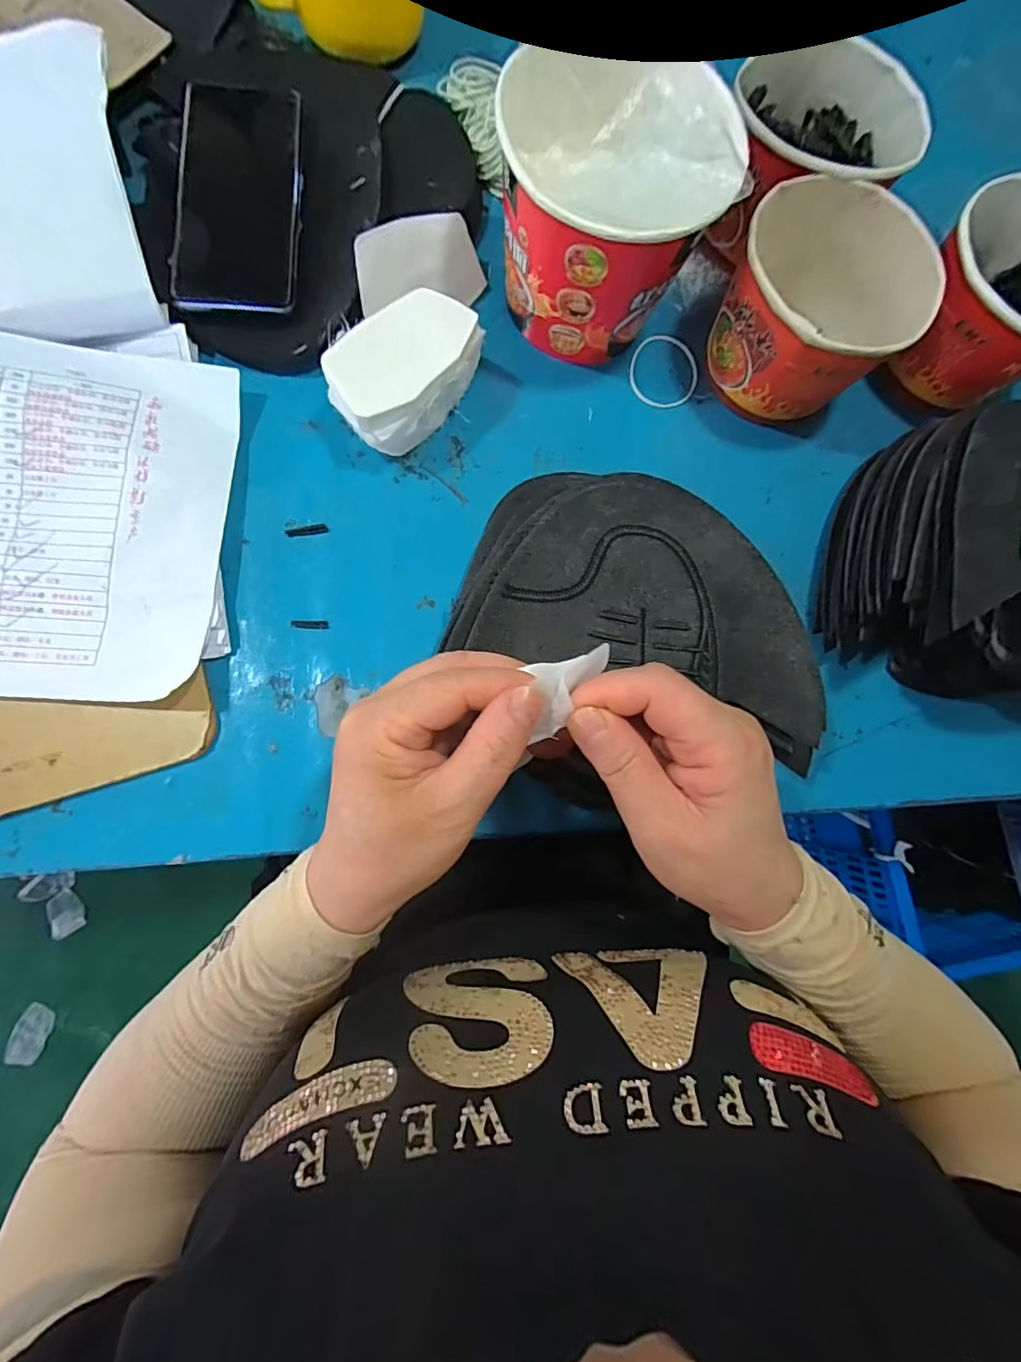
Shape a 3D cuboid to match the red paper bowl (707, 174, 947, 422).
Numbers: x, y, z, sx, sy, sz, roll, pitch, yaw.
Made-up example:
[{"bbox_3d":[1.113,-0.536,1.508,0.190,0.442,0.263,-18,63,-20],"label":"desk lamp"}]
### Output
[{"bbox_3d":[0.192,-0.240,0.340,0.110,0.082,0.108,1,81,-7],"label":"red paper bowl"}]

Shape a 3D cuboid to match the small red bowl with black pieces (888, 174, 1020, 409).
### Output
[{"bbox_3d":[0.330,-0.256,0.356,0.110,0.083,0.110,1,81,-7],"label":"small red bowl with black pieces"}]

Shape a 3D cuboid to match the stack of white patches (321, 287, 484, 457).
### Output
[{"bbox_3d":[-0.062,-0.190,0.322,0.105,0.042,0.059,-39,87,-11],"label":"stack of white patches"}]

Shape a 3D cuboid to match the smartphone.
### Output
[{"bbox_3d":[-0.172,-0.308,0.332,0.074,0.013,0.158,1,81,-7],"label":"smartphone"}]

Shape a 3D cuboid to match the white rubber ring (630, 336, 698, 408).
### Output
[{"bbox_3d":[0.110,-0.222,0.373,0.049,0.004,0.055,-10,82,-8],"label":"white rubber ring"}]

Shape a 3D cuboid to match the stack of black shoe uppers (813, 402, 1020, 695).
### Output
[{"bbox_3d":[0.320,-0.068,0.326,0.214,0.089,0.156,18,79,-4],"label":"stack of black shoe uppers"}]

